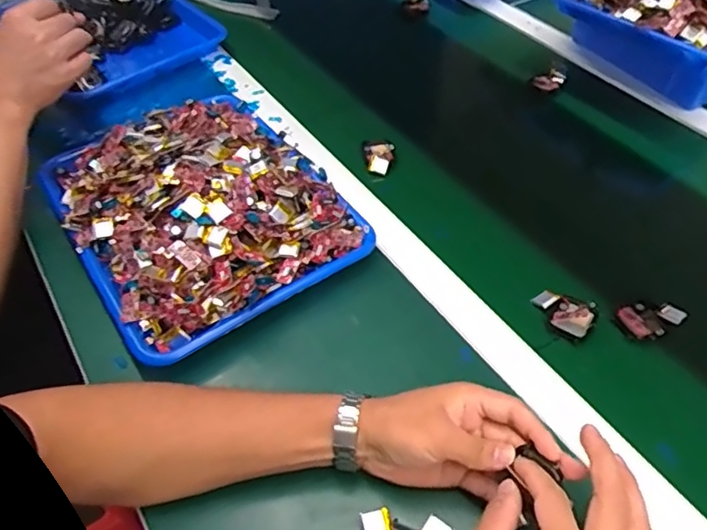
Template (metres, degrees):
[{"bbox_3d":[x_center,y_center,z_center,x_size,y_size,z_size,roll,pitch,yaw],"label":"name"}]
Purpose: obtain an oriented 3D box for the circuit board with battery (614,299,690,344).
[{"bbox_3d":[0.272,0.048,0.540,0.057,0.018,0.039,-18,51,-13],"label":"circuit board with battery"}]

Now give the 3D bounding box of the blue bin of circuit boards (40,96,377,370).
[{"bbox_3d":[-0.164,-0.070,0.605,0.243,0.064,0.320,-29,55,-22],"label":"blue bin of circuit boards"}]

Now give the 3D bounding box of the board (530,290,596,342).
[{"bbox_3d":[0.194,0.043,0.546,0.054,0.021,0.036,33,58,26],"label":"board"}]

